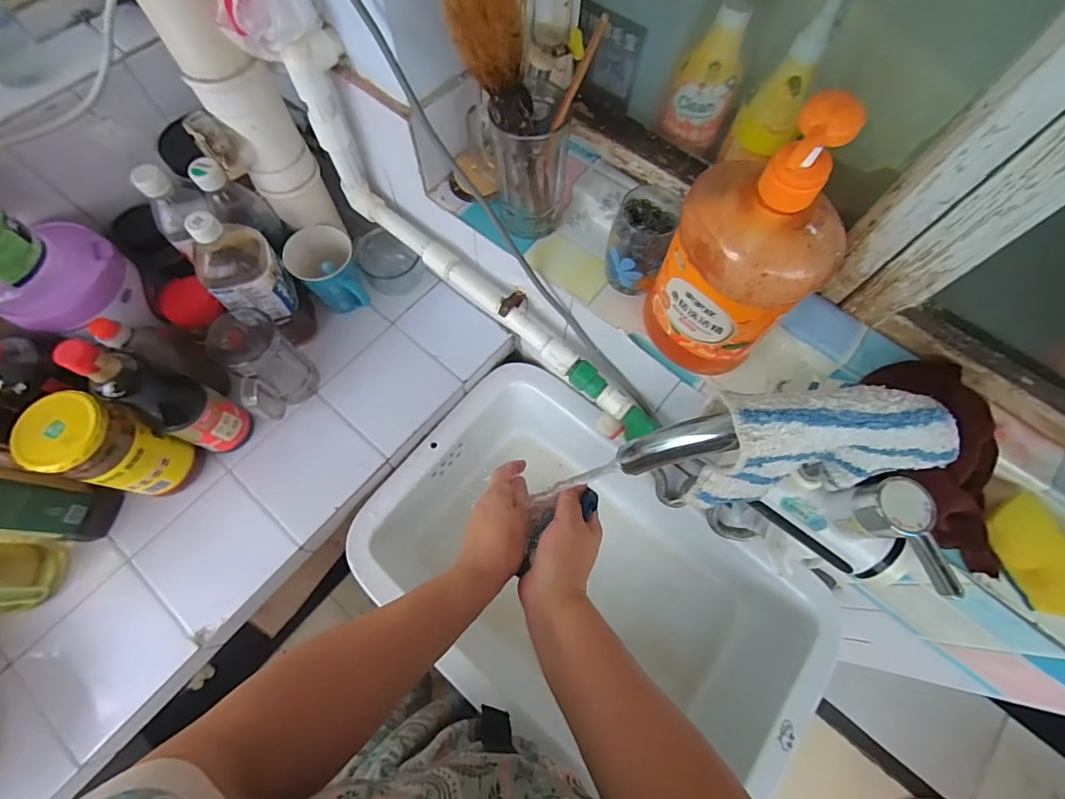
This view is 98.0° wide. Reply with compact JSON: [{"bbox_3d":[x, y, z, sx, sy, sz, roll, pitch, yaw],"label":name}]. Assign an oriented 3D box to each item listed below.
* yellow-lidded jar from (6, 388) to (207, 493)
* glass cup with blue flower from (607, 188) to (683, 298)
[{"bbox_3d":[-0.477,0.063,0.541,0.077,0.187,0.079,0,69,-1],"label":"yellow-lidded jar"},{"bbox_3d":[0.108,-0.157,0.474,0.056,0.102,0.055,0,69,-1],"label":"glass cup with blue flower"}]

